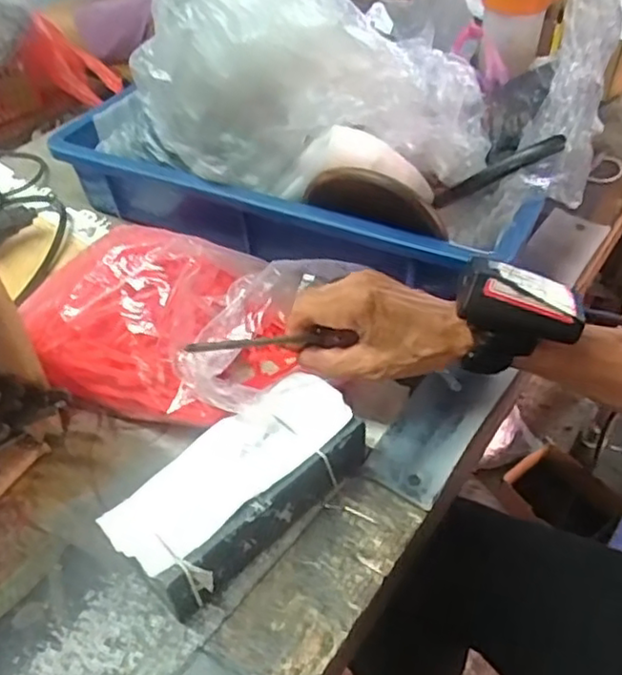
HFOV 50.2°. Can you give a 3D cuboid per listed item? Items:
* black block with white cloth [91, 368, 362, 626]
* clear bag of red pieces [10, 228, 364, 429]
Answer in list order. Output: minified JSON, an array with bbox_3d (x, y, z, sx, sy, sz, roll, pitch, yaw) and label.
[{"bbox_3d":[-0.041,0.091,0.403,0.151,0.053,0.067,-36,54,-28],"label":"black block with white cloth"},{"bbox_3d":[-0.103,-0.009,0.470,0.209,0.101,0.122,17,49,18],"label":"clear bag of red pieces"}]

